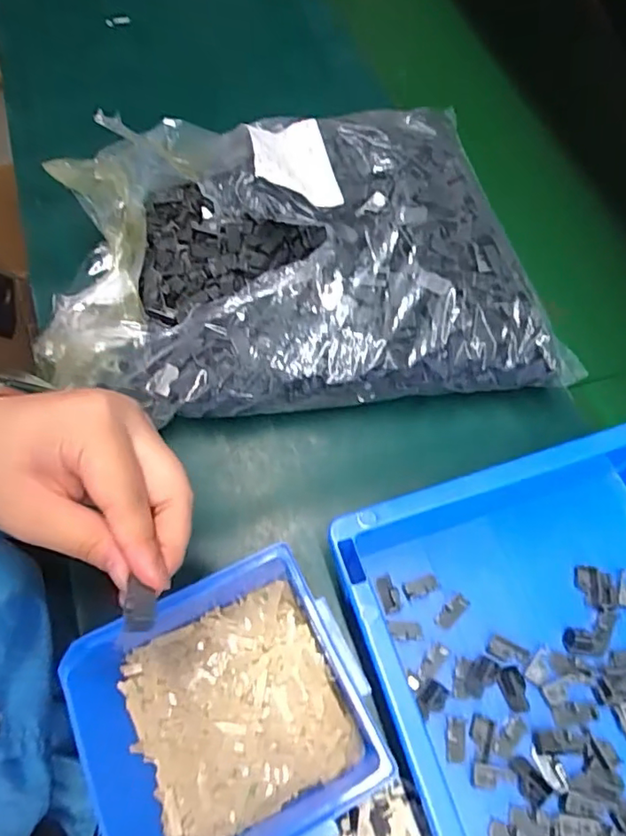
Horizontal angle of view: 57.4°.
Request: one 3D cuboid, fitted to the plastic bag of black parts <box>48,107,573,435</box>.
[{"bbox_3d":[-0.015,-0.118,0.397,0.338,0.125,0.221,-5,63,-4],"label":"plastic bag of black parts"}]

